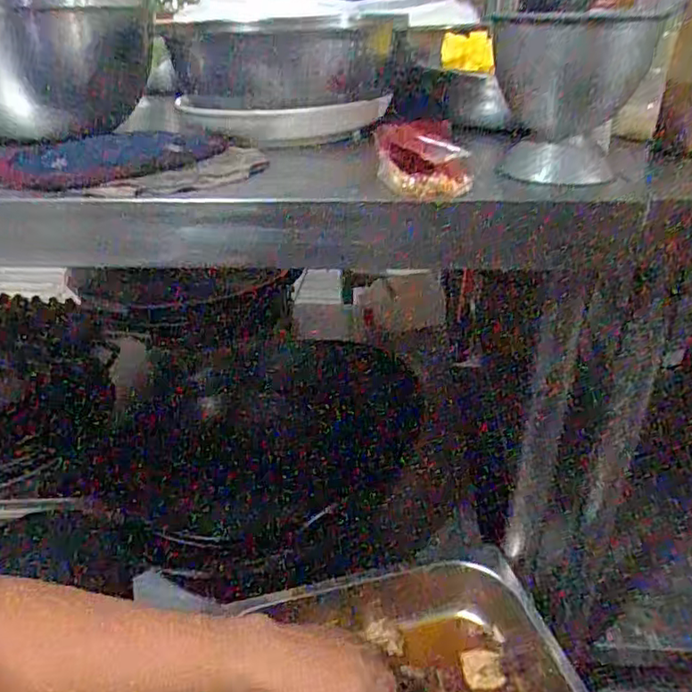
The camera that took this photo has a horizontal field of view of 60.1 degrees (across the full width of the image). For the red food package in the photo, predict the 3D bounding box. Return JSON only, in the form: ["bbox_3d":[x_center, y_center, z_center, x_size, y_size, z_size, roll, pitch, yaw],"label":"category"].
[{"bbox_3d":[0.056,-0.128,0.420,0.067,0.051,0.024,-5,31,-7],"label":"red food package"}]

